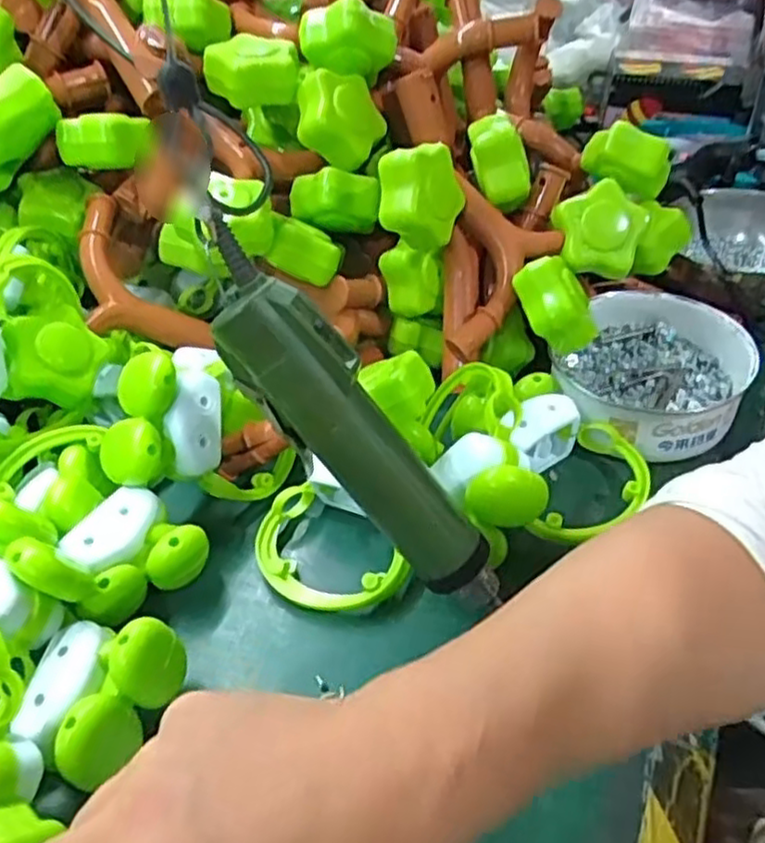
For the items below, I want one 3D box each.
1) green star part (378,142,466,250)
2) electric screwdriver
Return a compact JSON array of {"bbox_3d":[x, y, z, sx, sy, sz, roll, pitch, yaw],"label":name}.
[{"bbox_3d":[0.029,-0.157,0.505,0.059,0.063,0.050,0,42,6],"label":"green star part"},{"bbox_3d":[-0.016,0.009,0.371,0.044,0.237,0.032,-19,27,43],"label":"electric screwdriver"}]

